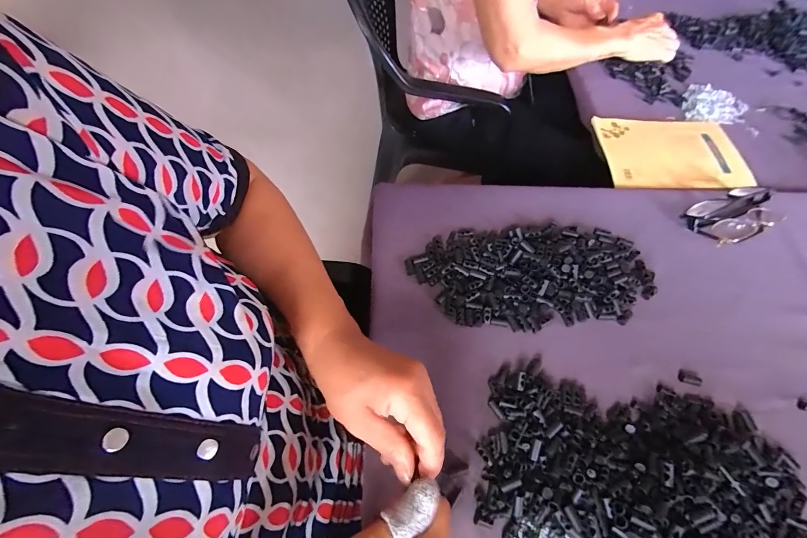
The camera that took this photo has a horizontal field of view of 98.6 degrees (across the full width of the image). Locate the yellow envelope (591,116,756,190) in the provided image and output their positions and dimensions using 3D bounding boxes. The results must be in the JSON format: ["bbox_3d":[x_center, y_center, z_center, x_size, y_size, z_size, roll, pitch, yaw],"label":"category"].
[{"bbox_3d":[0.410,-0.177,0.530,0.214,0.012,0.145,-2,61,-3],"label":"yellow envelope"}]

